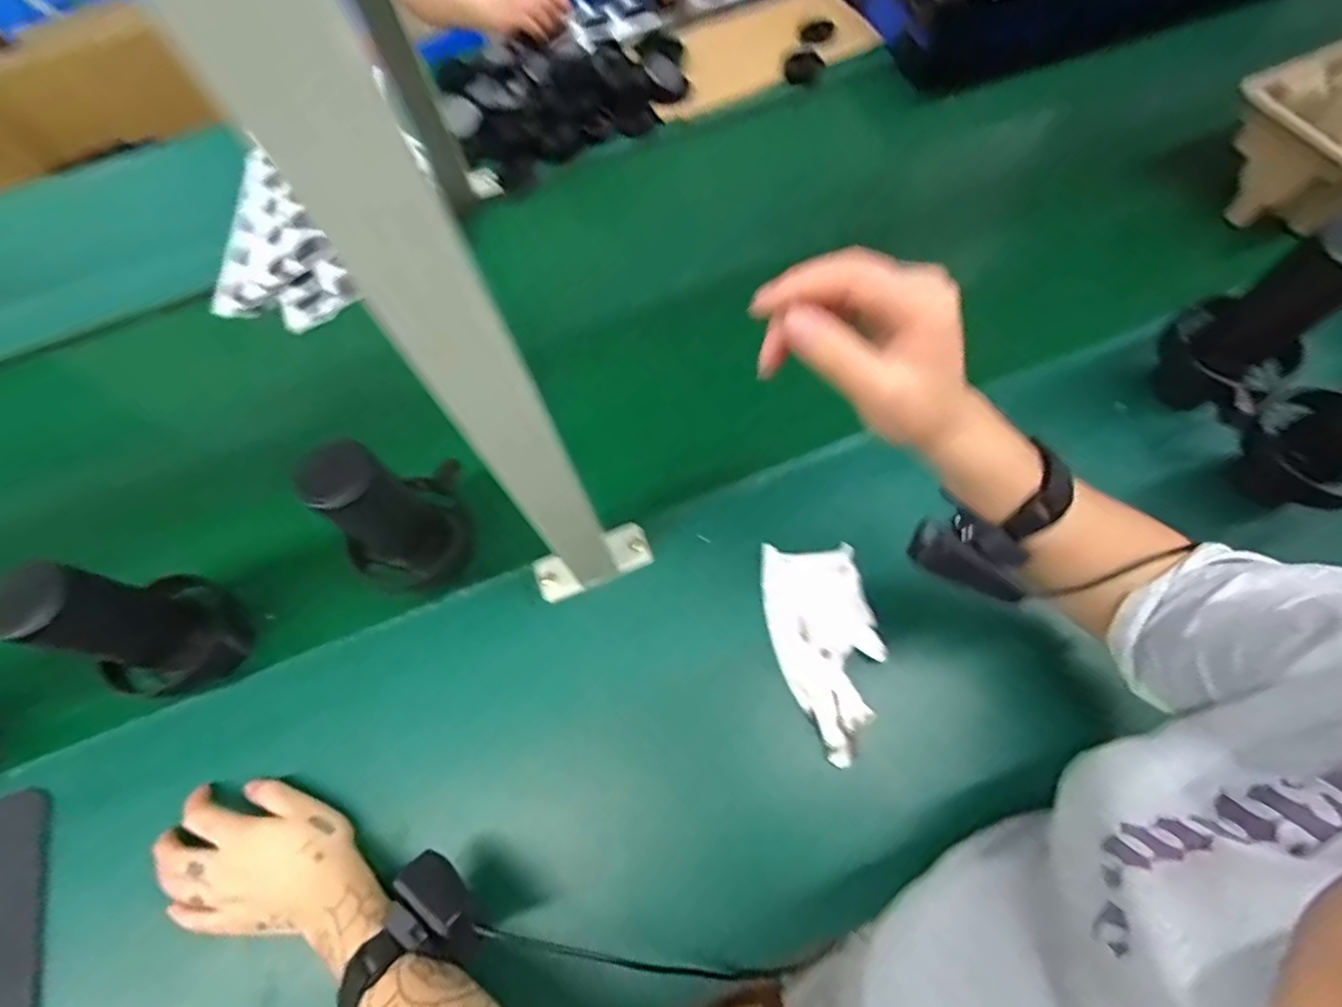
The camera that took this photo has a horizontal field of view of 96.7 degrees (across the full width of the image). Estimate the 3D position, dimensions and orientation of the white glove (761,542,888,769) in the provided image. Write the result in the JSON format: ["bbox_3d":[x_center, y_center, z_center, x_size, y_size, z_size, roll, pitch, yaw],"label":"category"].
[{"bbox_3d":[0.129,0.117,0.495,0.084,0.023,0.172,-8,66,-2],"label":"white glove"}]

